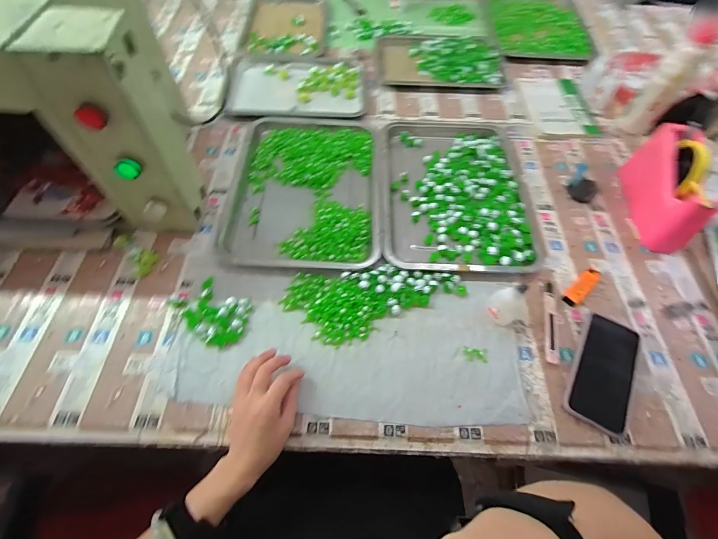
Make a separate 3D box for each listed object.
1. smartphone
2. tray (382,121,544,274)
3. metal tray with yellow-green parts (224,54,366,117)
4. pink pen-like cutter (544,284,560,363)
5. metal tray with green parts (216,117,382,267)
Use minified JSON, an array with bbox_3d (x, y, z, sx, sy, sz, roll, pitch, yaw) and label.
[{"bbox_3d":[0.335,0.135,0.456,0.074,0.010,0.157,28,64,13],"label":"smartphone"},{"bbox_3d":[0.177,-0.161,0.620,0.265,0.021,0.372,3,61,-1],"label":"tray"},{"bbox_3d":[-0.140,-0.423,0.763,0.299,0.023,0.200,-1,61,-3],"label":"metal tray with yellow-green parts"},{"bbox_3d":[0.285,0.075,0.498,0.019,0.009,0.128,13,61,5],"label":"pink pen-like cutter"},{"bbox_3d":[-0.096,-0.163,0.616,0.262,0.019,0.352,1,61,-1],"label":"metal tray with green parts"}]

